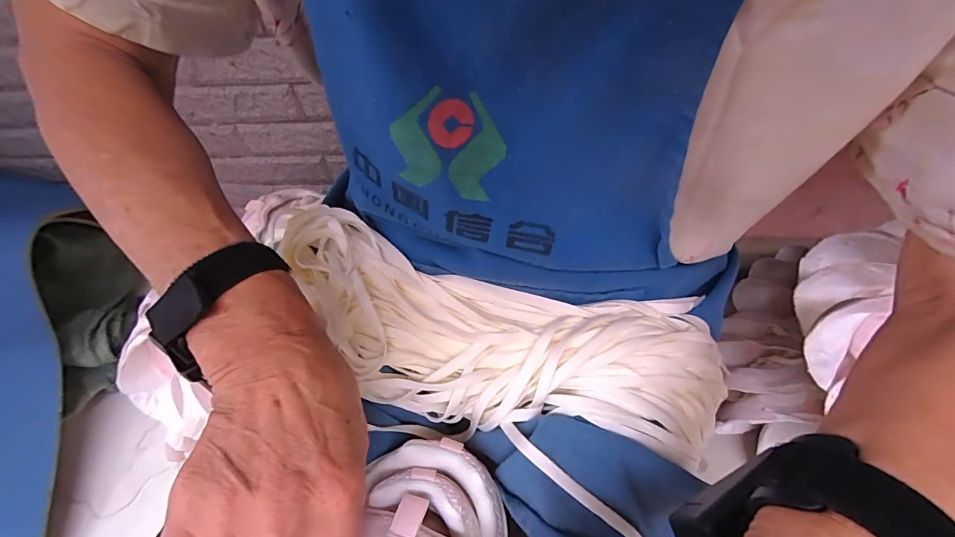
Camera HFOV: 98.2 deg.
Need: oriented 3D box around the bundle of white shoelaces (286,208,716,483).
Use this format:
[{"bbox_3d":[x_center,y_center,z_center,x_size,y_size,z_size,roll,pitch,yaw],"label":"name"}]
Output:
[{"bbox_3d":[0.005,0.043,0.307,0.343,0.063,0.133,11,57,11],"label":"bundle of white shoelaces"}]

